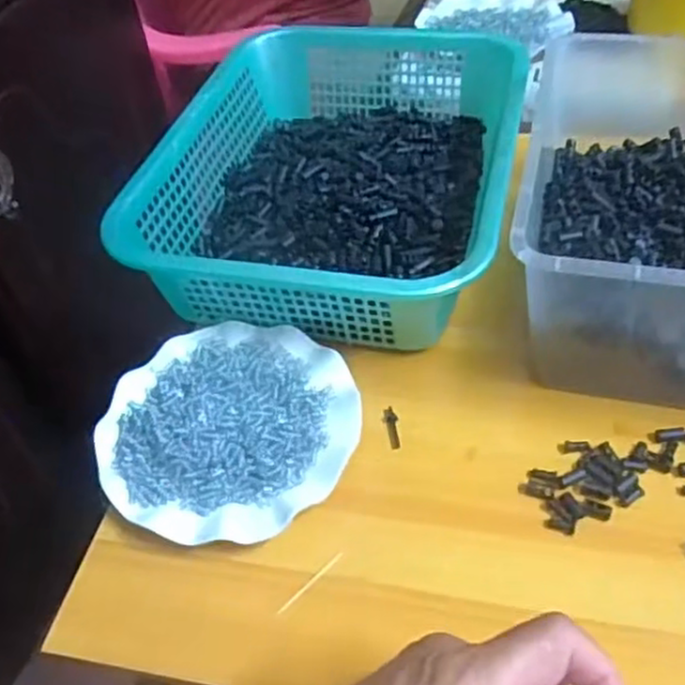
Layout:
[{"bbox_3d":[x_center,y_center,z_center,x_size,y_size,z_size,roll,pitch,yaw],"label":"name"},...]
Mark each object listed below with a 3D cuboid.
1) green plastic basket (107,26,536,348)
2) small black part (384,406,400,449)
[{"bbox_3d":[0.002,-0.168,0.652,0.298,0.080,0.385,8,49,12],"label":"green plastic basket"},{"bbox_3d":[0.036,0.061,0.514,0.010,0.004,0.034,-5,47,1],"label":"small black part"}]

